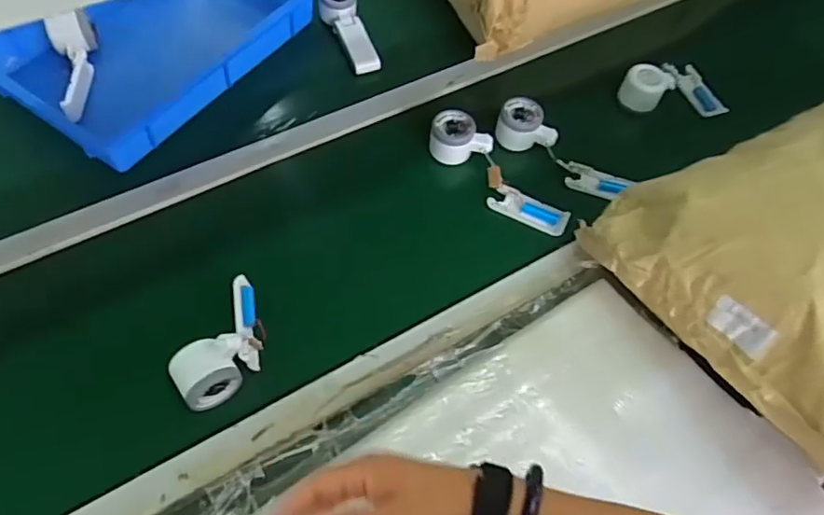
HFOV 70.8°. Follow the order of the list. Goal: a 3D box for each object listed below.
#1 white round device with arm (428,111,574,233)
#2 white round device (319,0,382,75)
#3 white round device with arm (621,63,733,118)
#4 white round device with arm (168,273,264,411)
[{"bbox_3d":[0.115,-0.116,0.775,0.225,0.040,0.065,42,66,18],"label":"white round device with arm"},{"bbox_3d":[-0.097,-0.356,0.905,0.057,0.046,0.167,-20,78,-15],"label":"white round device"},{"bbox_3d":[0.391,-0.252,0.884,0.147,0.051,0.120,-5,60,-24],"label":"white round device with arm"},{"bbox_3d":[-0.198,0.090,0.624,0.064,0.056,0.145,23,61,9],"label":"white round device with arm"}]

